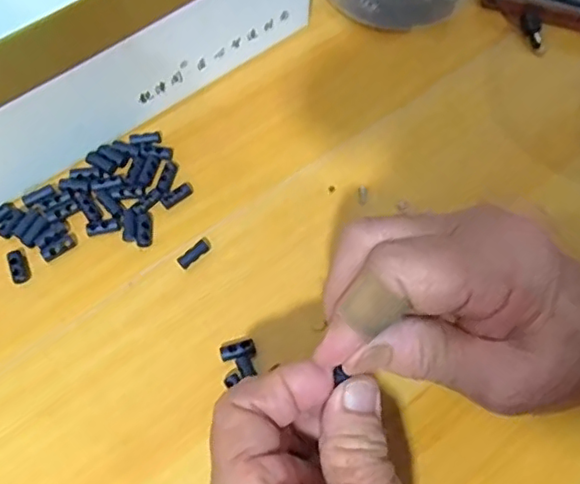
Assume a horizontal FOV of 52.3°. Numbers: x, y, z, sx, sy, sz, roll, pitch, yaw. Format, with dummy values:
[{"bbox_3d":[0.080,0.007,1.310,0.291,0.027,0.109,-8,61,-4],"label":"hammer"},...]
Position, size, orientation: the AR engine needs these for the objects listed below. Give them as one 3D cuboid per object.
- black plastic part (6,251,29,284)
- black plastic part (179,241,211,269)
[{"bbox_3d":[-0.152,0.014,0.331,0.008,0.007,0.020,-24,68,-9],"label":"black plastic part"},{"bbox_3d":[-0.054,0.007,0.332,0.019,0.006,0.007,-37,71,-14],"label":"black plastic part"}]

